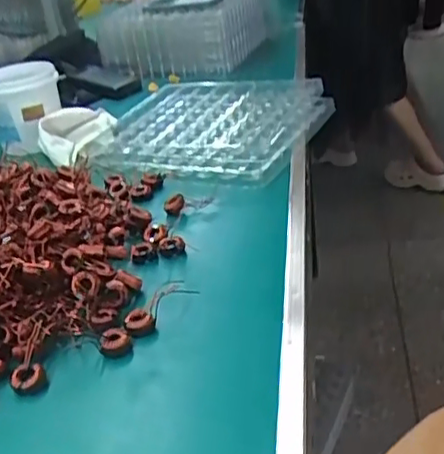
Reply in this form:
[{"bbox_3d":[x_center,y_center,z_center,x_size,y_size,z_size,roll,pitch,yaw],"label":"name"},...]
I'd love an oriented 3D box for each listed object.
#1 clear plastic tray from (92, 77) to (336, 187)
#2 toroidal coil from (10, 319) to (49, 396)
[{"bbox_3d":[-0.002,-0.175,0.982,0.315,0.029,0.357,4,31,18],"label":"clear plastic tray"},{"bbox_3d":[-0.159,0.110,0.524,0.026,0.016,0.064,-5,57,4],"label":"toroidal coil"}]

